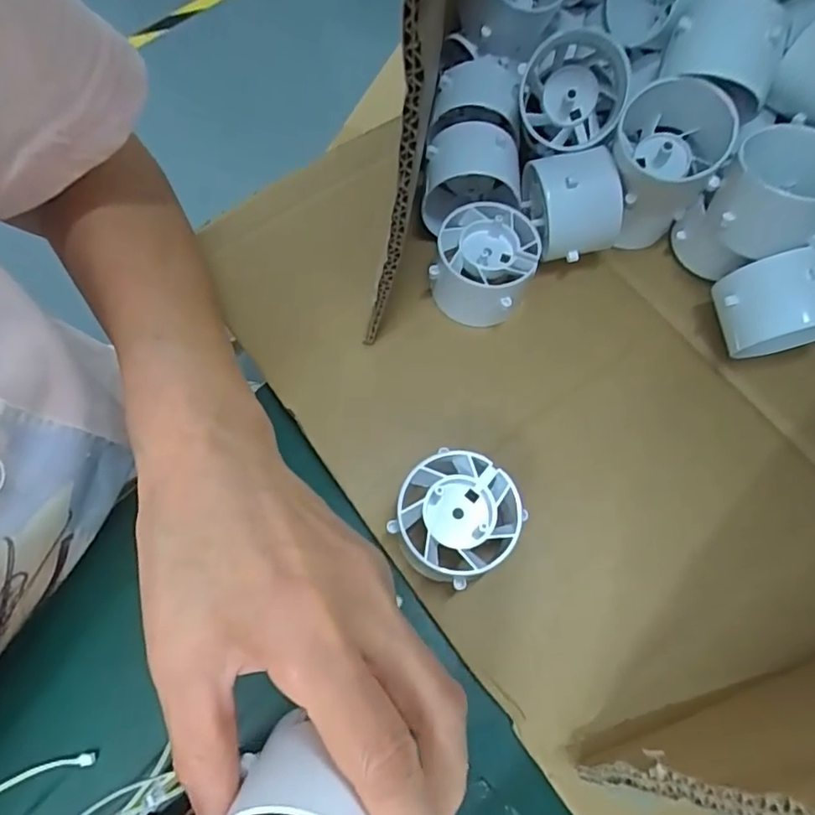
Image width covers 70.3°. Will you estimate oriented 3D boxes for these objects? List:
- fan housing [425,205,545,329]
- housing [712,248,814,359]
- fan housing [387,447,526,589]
[{"bbox_3d":[0.037,-0.069,0.284,0.045,0.037,0.047,0,66,1],"label":"fan housing"},{"bbox_3d":[0.167,-0.043,0.269,0.046,0.055,0.036,-4,71,-4],"label":"housing"},{"bbox_3d":[0.019,0.047,0.243,0.046,0.038,0.049,0,66,1],"label":"fan housing"}]

